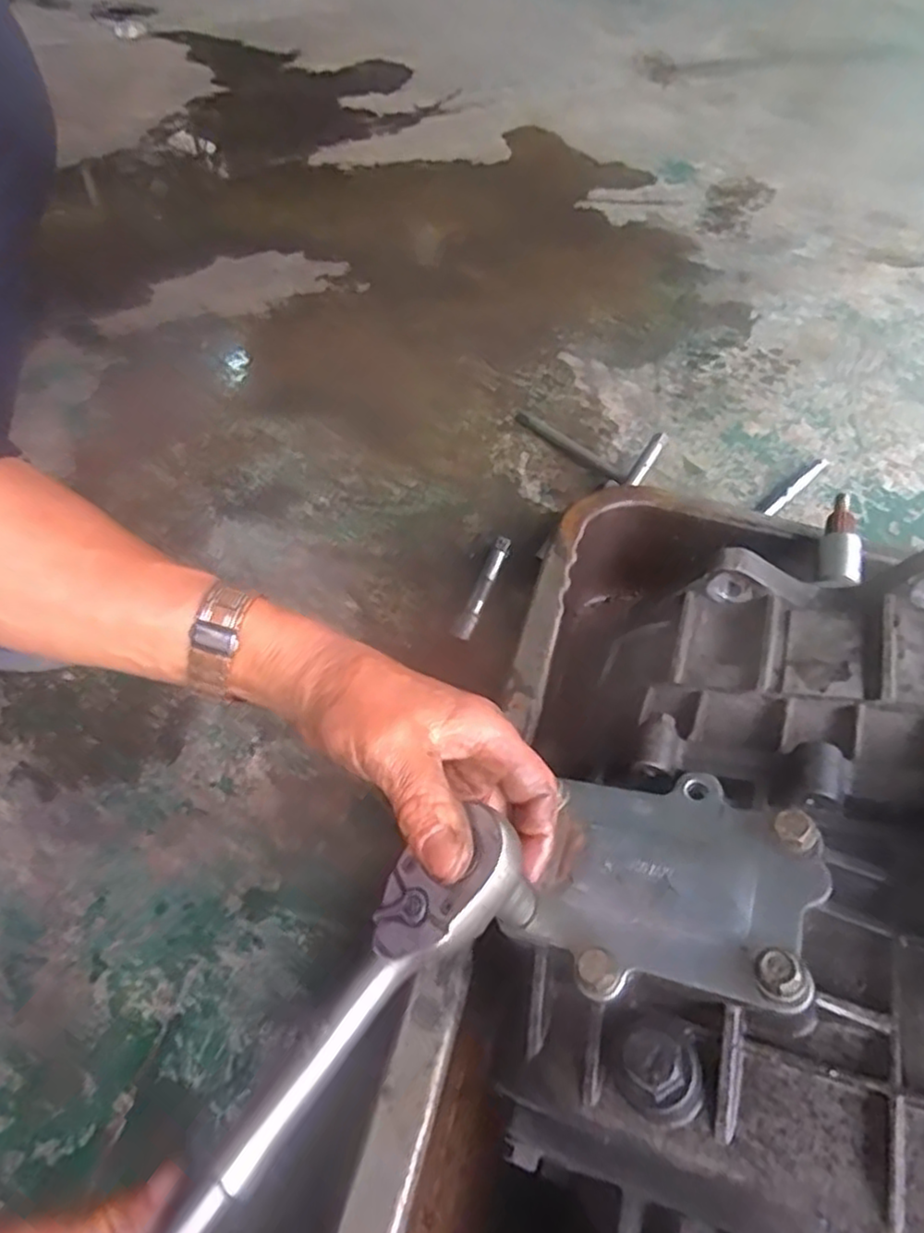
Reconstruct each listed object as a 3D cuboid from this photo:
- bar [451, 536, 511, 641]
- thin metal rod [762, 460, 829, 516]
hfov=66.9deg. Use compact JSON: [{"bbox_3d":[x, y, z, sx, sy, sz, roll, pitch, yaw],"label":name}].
[{"bbox_3d":[0.018,-0.024,0.588,0.016,0.014,0.119,17,54,11],"label":"bar"},{"bbox_3d":[0.333,-0.129,0.697,0.118,0.007,0.009,-37,62,-26],"label":"thin metal rod"}]

